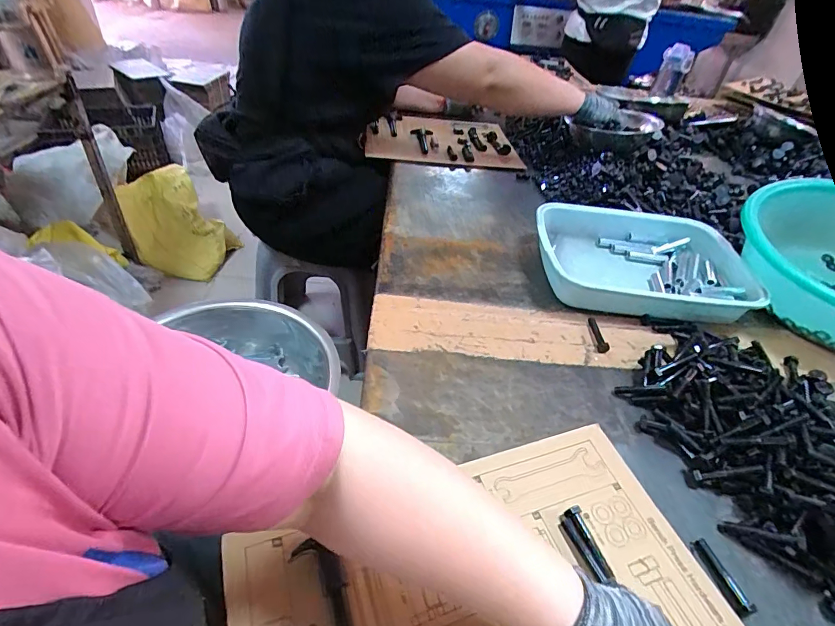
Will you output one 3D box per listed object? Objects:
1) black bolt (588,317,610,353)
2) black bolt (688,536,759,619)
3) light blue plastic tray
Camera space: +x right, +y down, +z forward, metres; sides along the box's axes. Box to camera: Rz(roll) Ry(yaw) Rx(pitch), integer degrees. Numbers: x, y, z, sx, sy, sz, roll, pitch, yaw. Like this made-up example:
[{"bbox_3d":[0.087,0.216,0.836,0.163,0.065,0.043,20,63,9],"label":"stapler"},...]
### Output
[{"bbox_3d":[0.248,0.027,0.602,0.013,0.010,0.069,6,41,-1],"label":"black bolt"},{"bbox_3d":[0.264,0.230,0.383,0.016,0.014,0.059,-11,44,-19],"label":"black bolt"},{"bbox_3d":[0.355,-0.085,0.706,0.332,0.051,0.229,9,41,2],"label":"light blue plastic tray"}]

